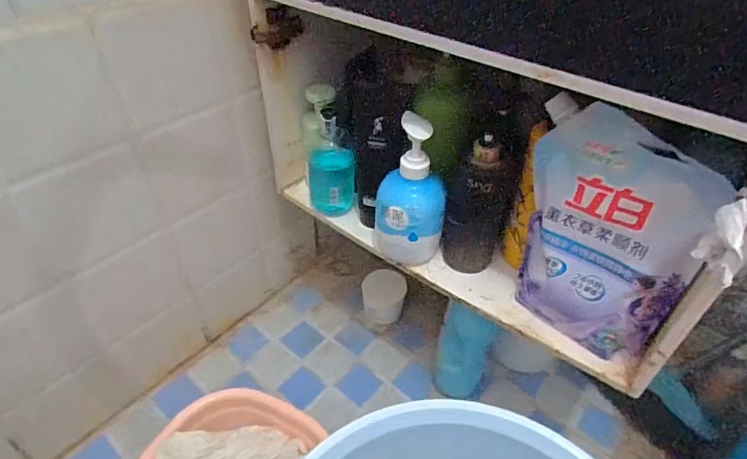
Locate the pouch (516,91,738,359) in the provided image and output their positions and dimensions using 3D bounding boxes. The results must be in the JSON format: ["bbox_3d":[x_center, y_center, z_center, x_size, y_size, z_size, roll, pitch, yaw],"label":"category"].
[{"bbox_3d":[0.230,0.011,0.466,0.178,0.230,0.054,28,48,28],"label":"pouch"}]

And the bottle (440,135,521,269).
[{"bbox_3d":[0.131,-0.027,0.580,0.070,0.162,0.065,30,49,30],"label":"bottle"}]

